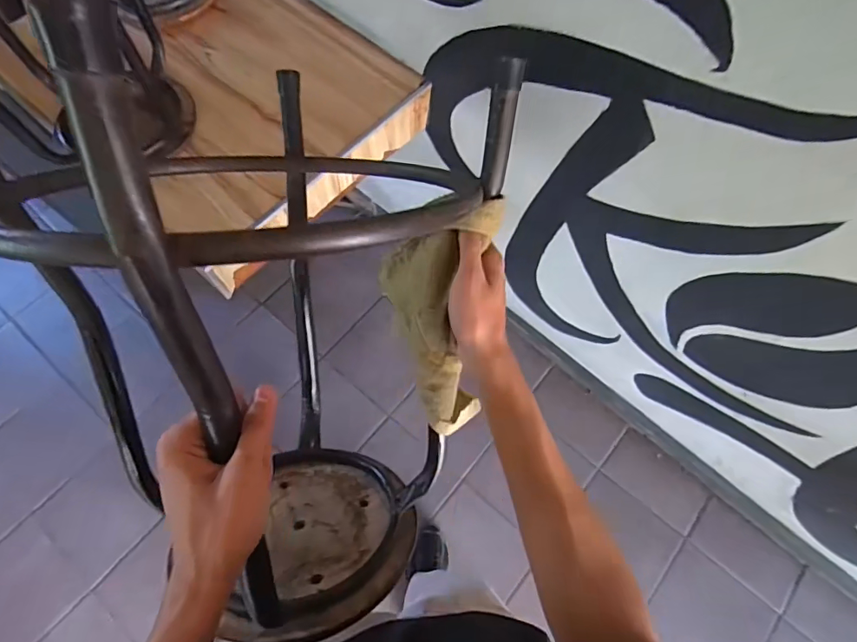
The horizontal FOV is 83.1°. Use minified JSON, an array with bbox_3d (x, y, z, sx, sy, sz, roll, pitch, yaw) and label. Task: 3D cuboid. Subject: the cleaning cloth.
[{"bbox_3d":[0.010,0.001,0.483,0.104,0.240,0.081,-1,22,-1],"label":"cleaning cloth"}]

